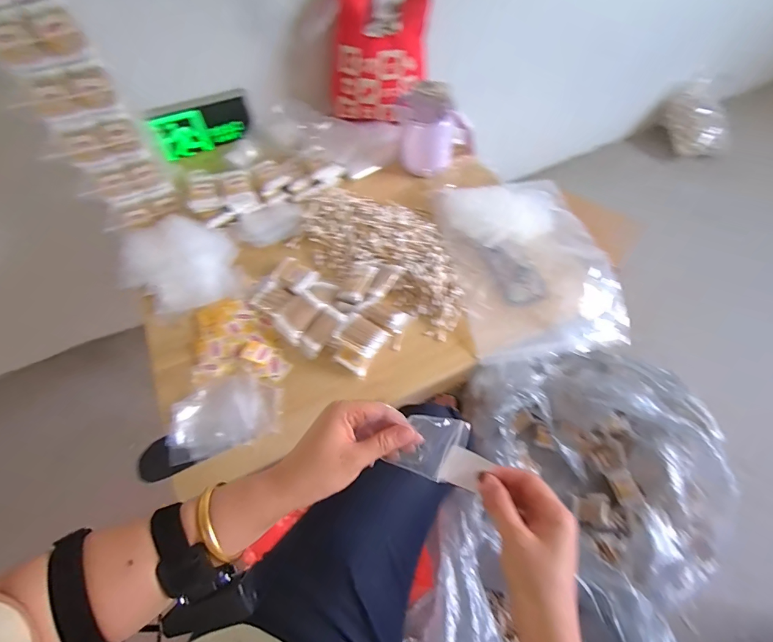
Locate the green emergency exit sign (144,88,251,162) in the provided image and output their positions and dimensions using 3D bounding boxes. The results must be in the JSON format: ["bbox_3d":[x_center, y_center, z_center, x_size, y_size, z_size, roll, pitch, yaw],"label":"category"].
[{"bbox_3d":[-0.412,-0.444,0.873,0.213,0.104,0.033,-31,62,-16],"label":"green emergency exit sign"}]

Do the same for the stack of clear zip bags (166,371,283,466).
[{"bbox_3d":[-0.245,0.142,0.582,0.163,0.018,0.106,-19,60,-10],"label":"stack of clear zip bags"}]

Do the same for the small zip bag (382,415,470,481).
[{"bbox_3d":[0.040,0.116,0.358,0.056,0.009,0.067,25,105,-3],"label":"small zip bag"}]

